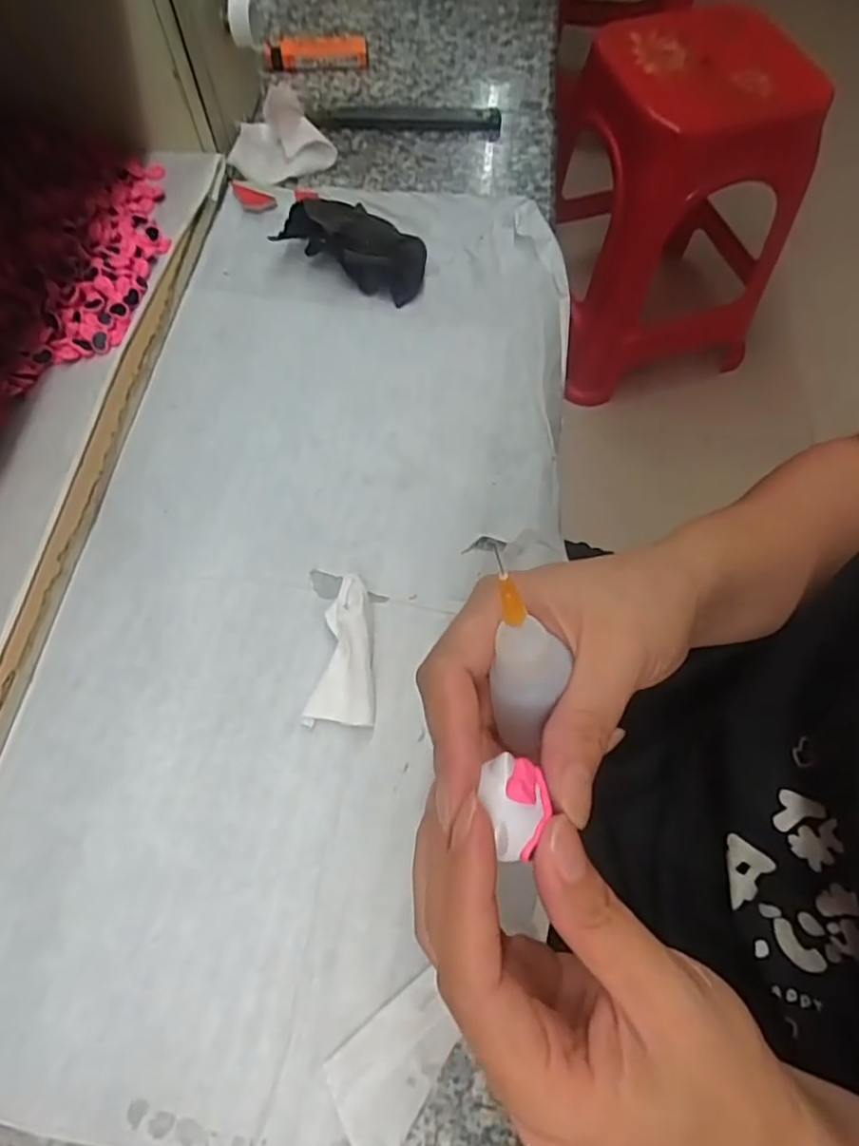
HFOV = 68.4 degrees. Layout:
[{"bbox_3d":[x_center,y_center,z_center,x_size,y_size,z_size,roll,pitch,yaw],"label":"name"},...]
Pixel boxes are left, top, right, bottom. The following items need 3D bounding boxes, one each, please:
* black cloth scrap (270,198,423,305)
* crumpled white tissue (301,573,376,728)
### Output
[{"bbox_3d":[-0.045,-0.197,0.380,0.090,0.026,0.038,30,69,13],"label":"black cloth scrap"},{"bbox_3d":[-0.038,0.034,0.283,0.029,0.019,0.066,1,65,1],"label":"crumpled white tissue"}]

